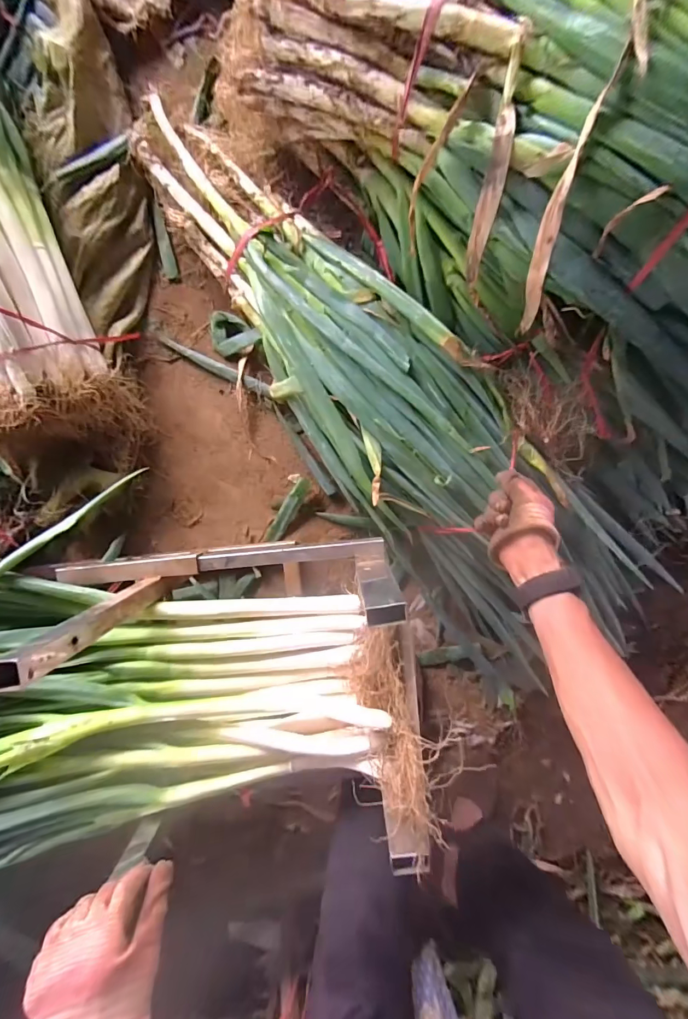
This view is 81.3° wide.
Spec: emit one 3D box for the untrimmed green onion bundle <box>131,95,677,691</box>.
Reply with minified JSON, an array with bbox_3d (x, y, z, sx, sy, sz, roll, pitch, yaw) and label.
[{"bbox_3d":[0.052,-0.165,0.603,0.279,0.147,0.961,-40,94,6],"label":"untrimmed green onion bundle"}]

